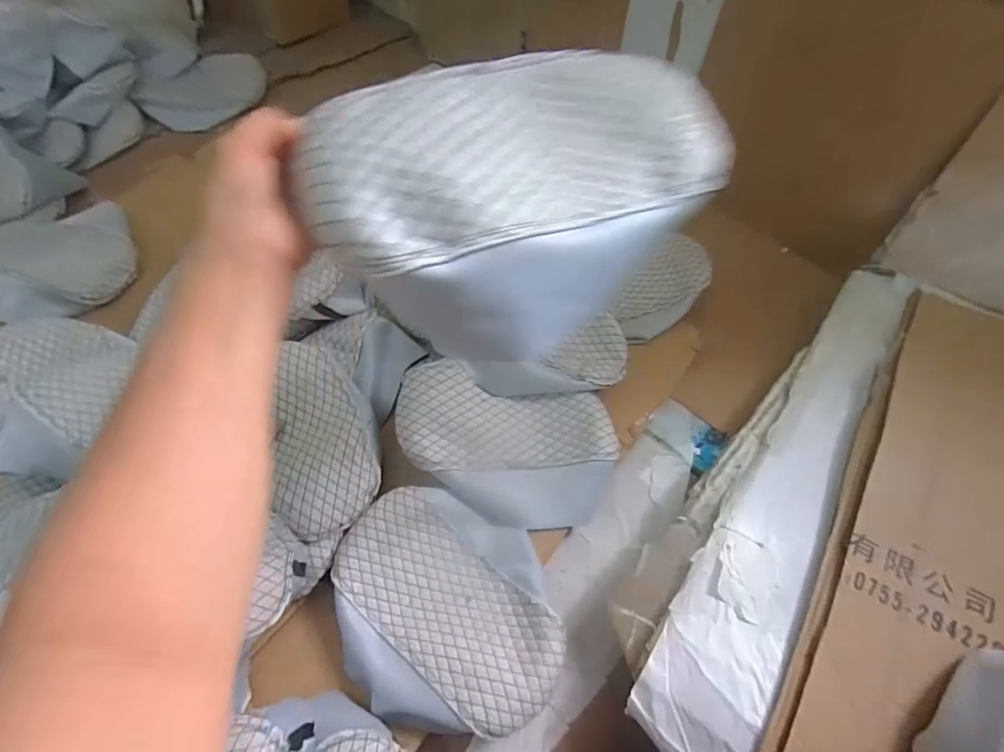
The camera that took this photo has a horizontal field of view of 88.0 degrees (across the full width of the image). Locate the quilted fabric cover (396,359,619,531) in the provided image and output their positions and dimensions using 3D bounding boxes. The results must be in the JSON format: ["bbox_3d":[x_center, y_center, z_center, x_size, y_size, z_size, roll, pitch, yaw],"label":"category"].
[{"bbox_3d":[0.007,0.094,0.697,0.284,0.096,0.184,7,58,4],"label":"quilted fabric cover"}]

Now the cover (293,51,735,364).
[{"bbox_3d":[0.020,-0.137,0.377,0.292,0.105,0.177,-31,63,-17],"label":"cover"}]

